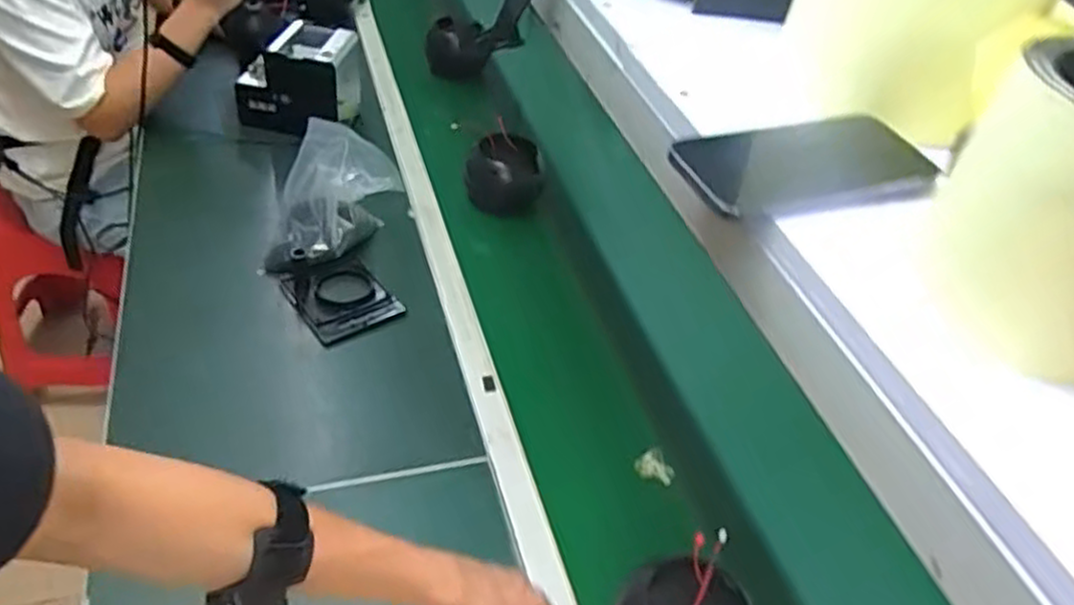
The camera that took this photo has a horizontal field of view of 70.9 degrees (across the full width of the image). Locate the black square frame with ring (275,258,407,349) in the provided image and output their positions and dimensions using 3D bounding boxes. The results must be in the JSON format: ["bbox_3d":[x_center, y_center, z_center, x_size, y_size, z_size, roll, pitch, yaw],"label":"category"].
[{"bbox_3d":[-0.268,-0.009,1.024,0.116,0.023,0.146,-28,51,-30],"label":"black square frame with ring"}]

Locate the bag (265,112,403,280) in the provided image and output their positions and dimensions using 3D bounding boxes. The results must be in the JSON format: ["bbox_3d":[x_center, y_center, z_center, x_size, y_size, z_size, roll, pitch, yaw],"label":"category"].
[{"bbox_3d":[-0.292,-0.158,1.058,0.105,0.186,0.214,35,48,27],"label":"bag"}]

